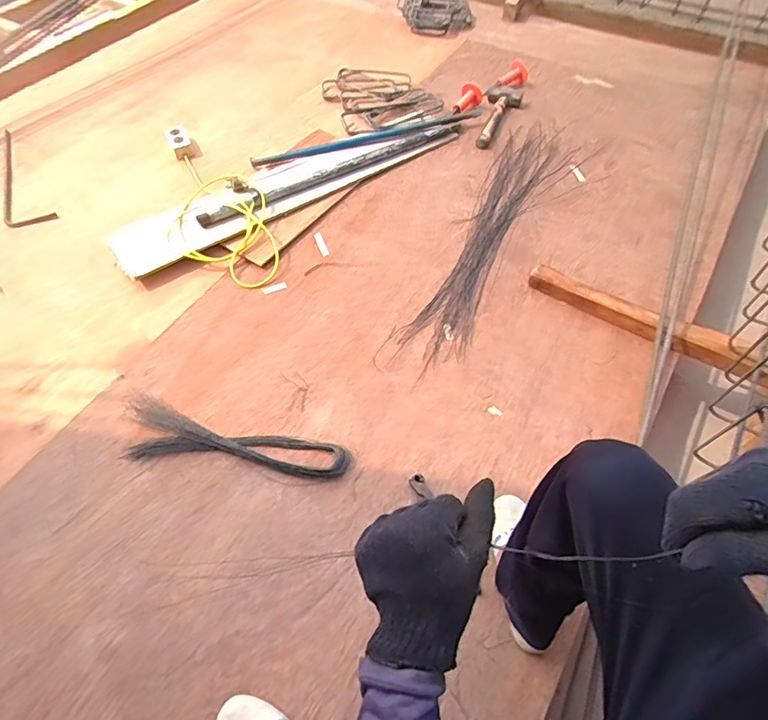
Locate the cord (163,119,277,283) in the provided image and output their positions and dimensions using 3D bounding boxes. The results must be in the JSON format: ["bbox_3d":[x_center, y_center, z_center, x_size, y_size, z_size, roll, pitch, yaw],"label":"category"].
[{"bbox_3d":[-0.462,-0.465,1.374,0.250,0.068,0.685,-15,57,-8],"label":"cord"}]

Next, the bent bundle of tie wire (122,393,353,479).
[{"bbox_3d":[-0.299,0.164,0.950,0.461,0.046,0.135,13,57,10],"label":"bent bundle of tie wire"}]

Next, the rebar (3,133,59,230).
[{"bbox_3d":[-1.093,-0.535,1.466,0.117,0.014,0.524,-33,61,-19],"label":"rebar"}]

